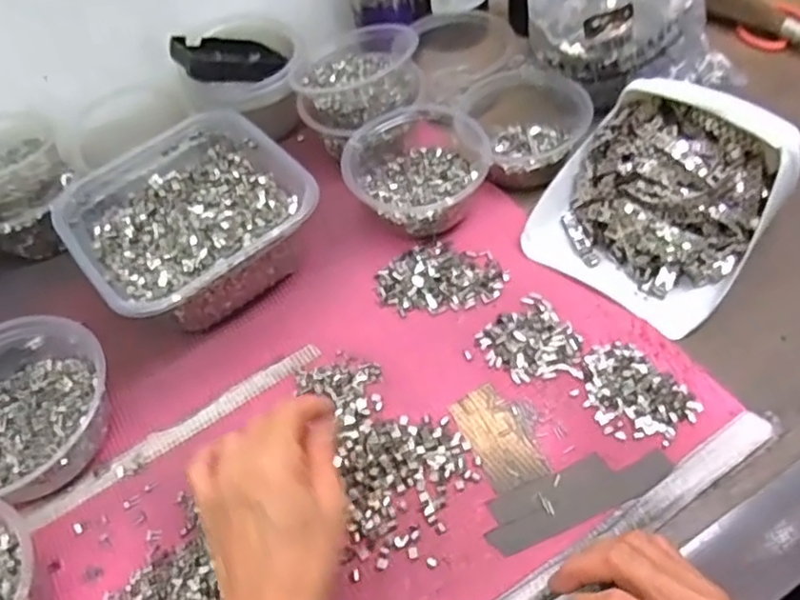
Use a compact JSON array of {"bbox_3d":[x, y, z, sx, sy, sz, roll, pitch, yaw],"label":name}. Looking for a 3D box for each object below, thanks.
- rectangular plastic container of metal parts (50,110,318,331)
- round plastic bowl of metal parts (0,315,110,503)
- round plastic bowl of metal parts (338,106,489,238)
[{"bbox_3d":[-0.169,-0.062,0.539,0.172,0.061,0.177,-37,56,-19],"label":"rectangular plastic container of metal parts"},{"bbox_3d":[-0.275,0.073,0.463,0.148,0.052,0.138,15,56,20],"label":"round plastic bowl of metal parts"},{"bbox_3d":[0.012,-0.107,0.554,0.113,0.053,0.110,-5,52,6],"label":"round plastic bowl of metal parts"}]

